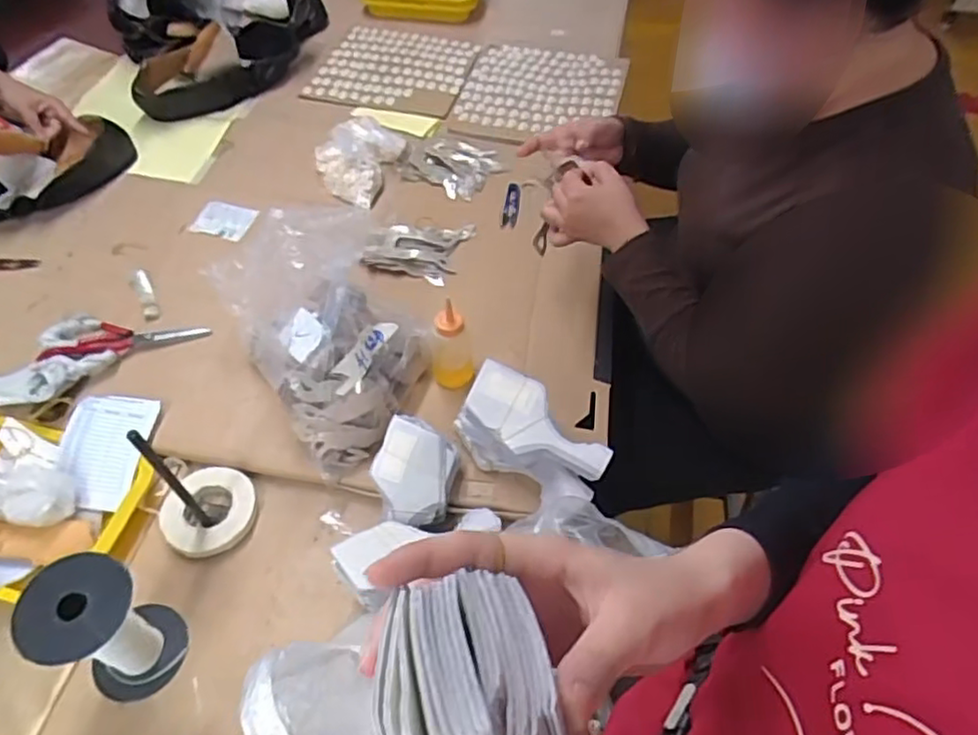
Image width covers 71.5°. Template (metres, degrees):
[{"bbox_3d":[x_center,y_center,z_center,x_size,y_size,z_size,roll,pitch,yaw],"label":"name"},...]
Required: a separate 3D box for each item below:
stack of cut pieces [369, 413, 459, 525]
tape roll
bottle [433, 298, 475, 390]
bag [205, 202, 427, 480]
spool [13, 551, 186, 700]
[{"bbox_3d":[-0.085,0.117,0.767,0.090,0.018,0.110,17,87,0],"label":"stack of cut pieces"},{"bbox_3d":[-0.335,0.173,0.810,0.101,0.032,0.104,0,54,0],"label":"tape roll"},{"bbox_3d":[-0.048,-0.037,0.865,0.055,0.121,0.065,-3,54,-2],"label":"bottle"},{"bbox_3d":[-0.196,-0.067,0.823,0.191,0.208,0.288,-29,59,-19],"label":"bag"},{"bbox_3d":[-0.371,0.255,0.661,0.088,0.154,0.096,22,57,15],"label":"spool"}]

